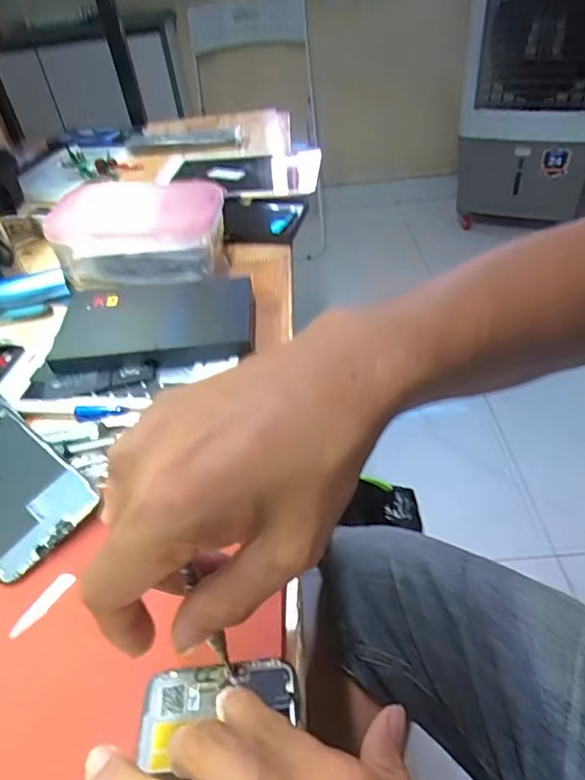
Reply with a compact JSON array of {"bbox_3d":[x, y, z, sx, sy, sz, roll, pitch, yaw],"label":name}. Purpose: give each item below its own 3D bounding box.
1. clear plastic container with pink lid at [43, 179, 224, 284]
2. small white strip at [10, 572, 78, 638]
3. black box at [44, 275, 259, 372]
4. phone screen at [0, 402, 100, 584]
[{"bbox_3d":[-0.160,-0.171,0.553,0.168,0.074,0.107,-3,43,5],"label":"clear plastic container with pink lid"},{"bbox_3d":[-0.143,0.122,0.293,0.008,0.005,0.041,21,50,27],"label":"small white strip"},{"bbox_3d":[-0.126,-0.063,0.477,0.175,0.033,0.100,-5,43,2],"label":"black box"},{"bbox_3d":[-0.202,0.063,0.359,0.155,0.005,0.073,28,62,32],"label":"phone screen"}]

